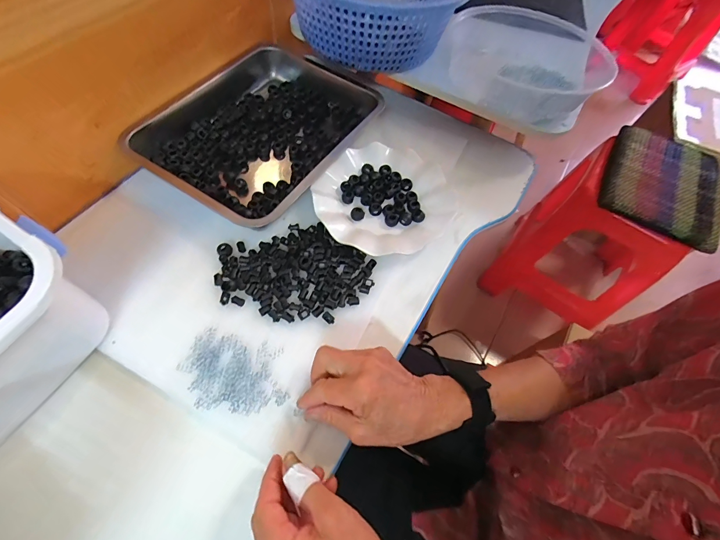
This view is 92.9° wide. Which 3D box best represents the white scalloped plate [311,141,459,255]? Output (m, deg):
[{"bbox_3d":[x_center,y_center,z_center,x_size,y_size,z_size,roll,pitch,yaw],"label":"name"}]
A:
[{"bbox_3d":[0.034,-0.098,0.470,0.175,0.033,0.185,1,64,-2],"label":"white scalloped plate"}]

